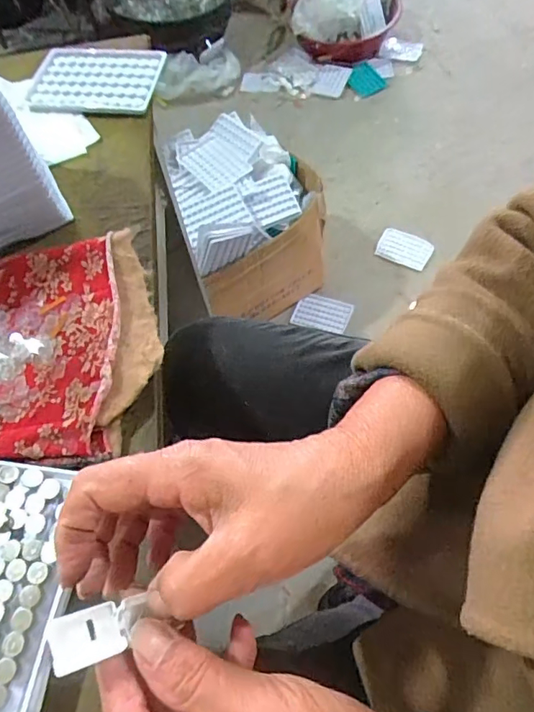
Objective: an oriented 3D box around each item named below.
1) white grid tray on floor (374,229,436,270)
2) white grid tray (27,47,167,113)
[{"bbox_3d":[0.348,-0.273,1.260,0.131,0.011,0.086,26,76,12],"label":"white grid tray on floor"},{"bbox_3d":[-0.170,-0.281,0.503,0.124,0.007,0.101,1,62,4],"label":"white grid tray"}]

